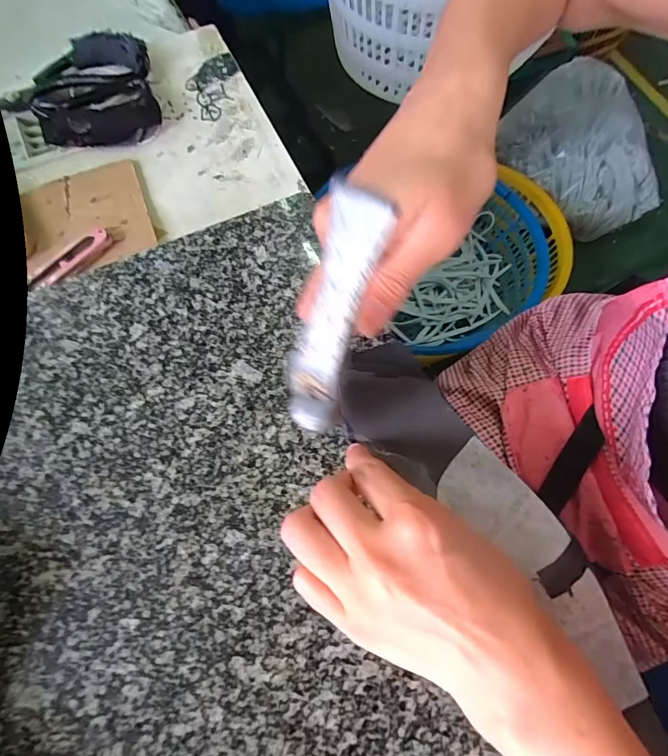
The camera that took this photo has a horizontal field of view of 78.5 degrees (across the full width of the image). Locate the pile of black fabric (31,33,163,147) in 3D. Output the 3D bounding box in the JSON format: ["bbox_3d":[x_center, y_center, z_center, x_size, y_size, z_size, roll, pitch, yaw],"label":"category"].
[{"bbox_3d":[-0.219,-0.261,0.372,0.104,0.023,0.117,-15,73,-6],"label":"pile of black fabric"}]

